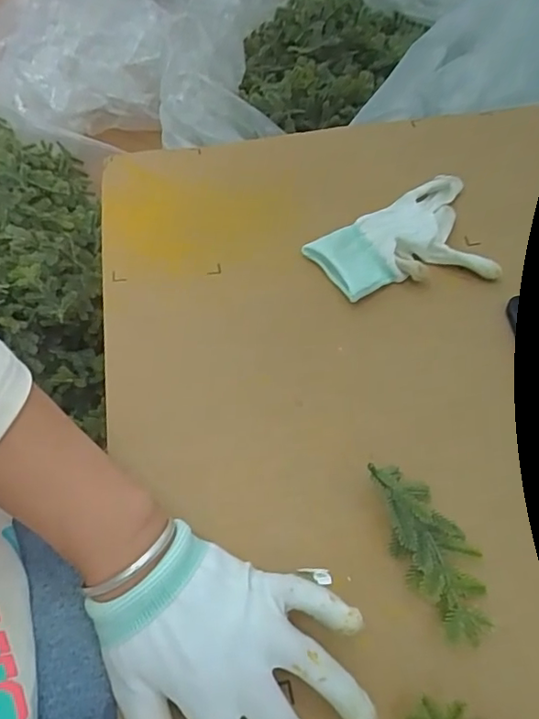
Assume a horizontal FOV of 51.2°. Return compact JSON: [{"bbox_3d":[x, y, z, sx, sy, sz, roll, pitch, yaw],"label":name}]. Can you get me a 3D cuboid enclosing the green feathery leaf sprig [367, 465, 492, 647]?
[{"bbox_3d":[0.104,0.118,0.356,0.041,0.043,0.110,-18,57,-13],"label":"green feathery leaf sprig"}]

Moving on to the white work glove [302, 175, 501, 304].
[{"bbox_3d":[0.115,-0.114,0.510,0.161,0.026,0.114,-9,56,-8],"label":"white work glove"}]

